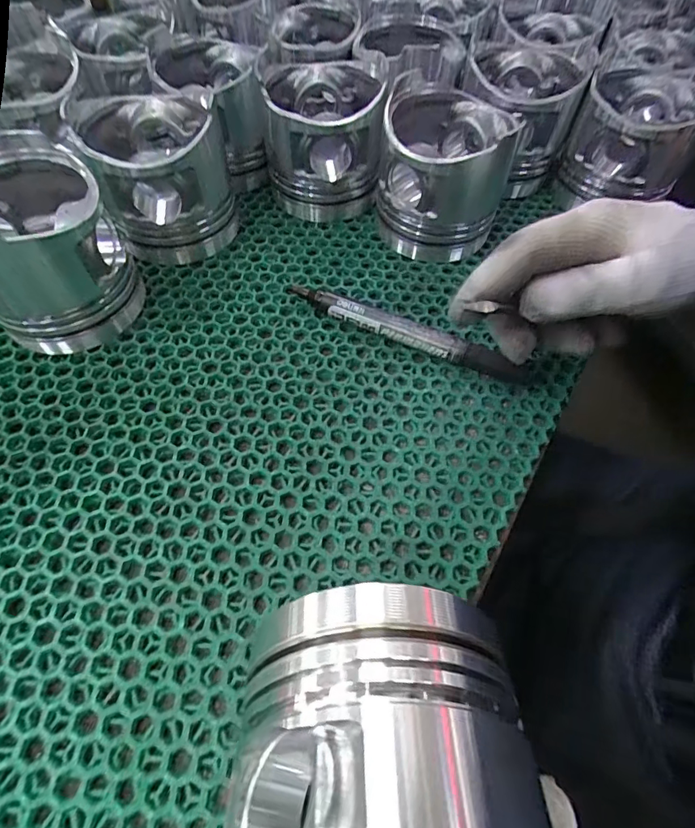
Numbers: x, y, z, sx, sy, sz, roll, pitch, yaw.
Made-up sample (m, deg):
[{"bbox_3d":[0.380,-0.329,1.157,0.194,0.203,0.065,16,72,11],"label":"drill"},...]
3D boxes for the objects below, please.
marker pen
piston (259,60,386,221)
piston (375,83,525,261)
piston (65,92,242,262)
[{"bbox_3d":[0.039,-0.052,0.292,0.162,0.017,0.016,20,61,10],"label":"marker pen"},{"bbox_3d":[-0.018,-0.211,0.350,0.088,0.083,0.088,6,59,1],"label":"piston"},{"bbox_3d":[0.067,-0.169,0.323,0.086,0.083,0.089,13,60,6],"label":"piston"},{"bbox_3d":[-0.128,-0.165,0.315,0.088,0.082,0.097,-26,64,-17],"label":"piston"}]

